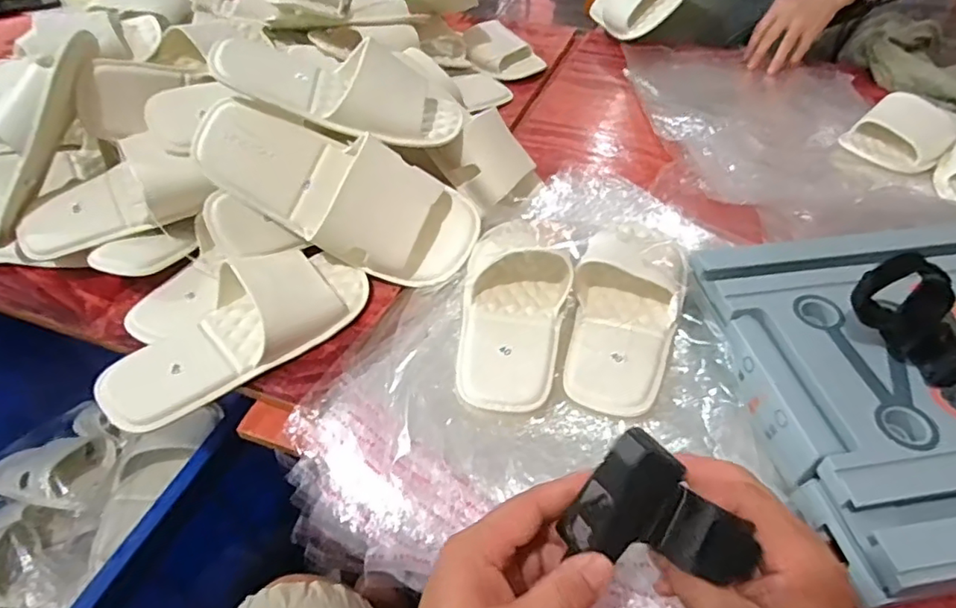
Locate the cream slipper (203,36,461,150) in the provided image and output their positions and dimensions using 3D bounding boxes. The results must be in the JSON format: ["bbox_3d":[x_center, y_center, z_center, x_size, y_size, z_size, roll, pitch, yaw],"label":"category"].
[{"bbox_3d":[-0.130,-0.222,0.561,0.245,0.064,0.096,9,45,-14],"label":"cream slipper"}]

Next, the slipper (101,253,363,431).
[{"bbox_3d":[-0.216,0.014,0.510,0.235,0.058,0.102,-25,51,-21],"label":"slipper"}]

